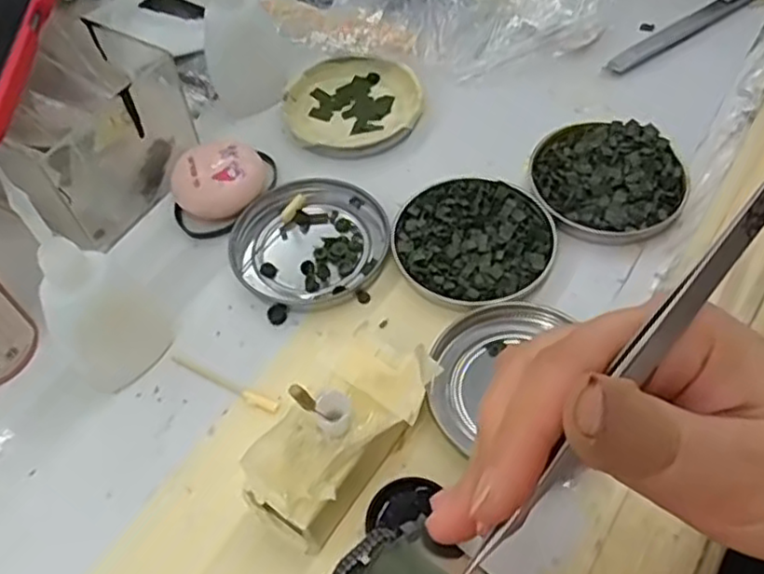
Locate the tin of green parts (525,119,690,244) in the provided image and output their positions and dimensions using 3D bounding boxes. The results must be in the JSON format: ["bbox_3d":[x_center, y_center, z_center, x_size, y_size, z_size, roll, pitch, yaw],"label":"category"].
[{"bbox_3d":[0.116,-0.057,0.364,0.077,0.012,0.077,-2,56,3],"label":"tin of green parts"}]

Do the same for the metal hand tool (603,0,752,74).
[{"bbox_3d":[0.190,-0.163,0.436,0.128,0.008,0.014,-30,59,-16],"label":"metal hand tool"}]

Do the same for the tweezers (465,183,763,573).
[{"bbox_3d":[0.063,0.022,0.180,0.008,0.009,0.128,37,86,25],"label":"tweezers"}]

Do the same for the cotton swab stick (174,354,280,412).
[{"bbox_3d":[-0.073,0.043,0.318,0.059,0.004,0.006,21,60,17],"label":"cotton swab stick"}]

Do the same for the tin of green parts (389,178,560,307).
[{"bbox_3d":[0.046,-0.023,0.348,0.078,0.009,0.074,-2,56,3],"label":"tin of green parts"}]

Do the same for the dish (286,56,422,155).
[{"bbox_3d":[-0.017,-0.107,0.413,0.079,0.012,0.071,2,56,6],"label":"dish"}]

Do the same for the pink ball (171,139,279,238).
[{"bbox_3d":[-0.083,-0.053,0.372,0.057,0.024,0.043,-20,57,-9],"label":"pink ball"}]

